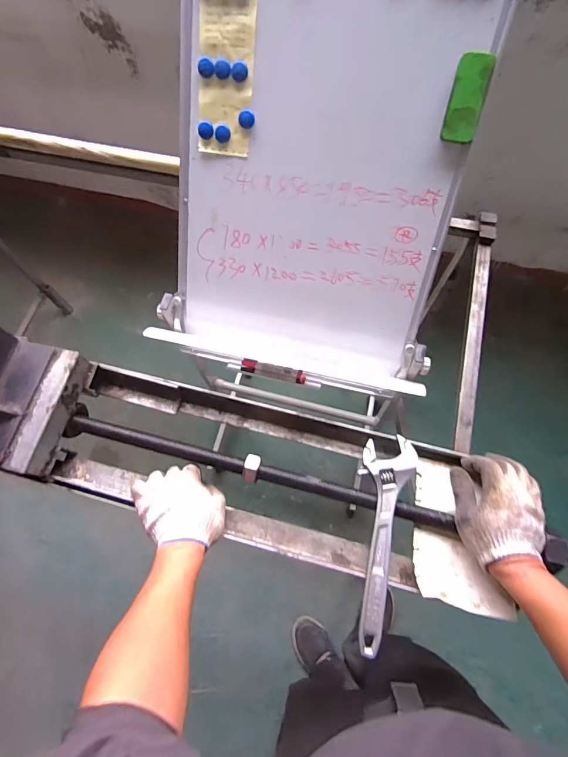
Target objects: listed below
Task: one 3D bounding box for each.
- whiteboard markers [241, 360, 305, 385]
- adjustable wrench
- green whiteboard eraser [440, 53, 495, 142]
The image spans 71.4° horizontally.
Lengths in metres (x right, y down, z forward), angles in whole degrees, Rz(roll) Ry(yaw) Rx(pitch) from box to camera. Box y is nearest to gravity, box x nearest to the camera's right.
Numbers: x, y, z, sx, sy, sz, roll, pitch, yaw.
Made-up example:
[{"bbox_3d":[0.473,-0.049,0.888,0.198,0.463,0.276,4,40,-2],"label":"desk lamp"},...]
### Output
[{"bbox_3d":[-0.023,-0.014,0.843,0.137,0.028,0.024,13,70,8],"label":"whiteboard markers"},{"bbox_3d":[0.136,0.225,0.562,0.074,0.015,0.286,11,70,7],"label":"adjustable wrench"},{"bbox_3d":[0.272,-0.413,0.585,0.048,0.109,0.026,10,29,6],"label":"green whiteboard eraser"}]

